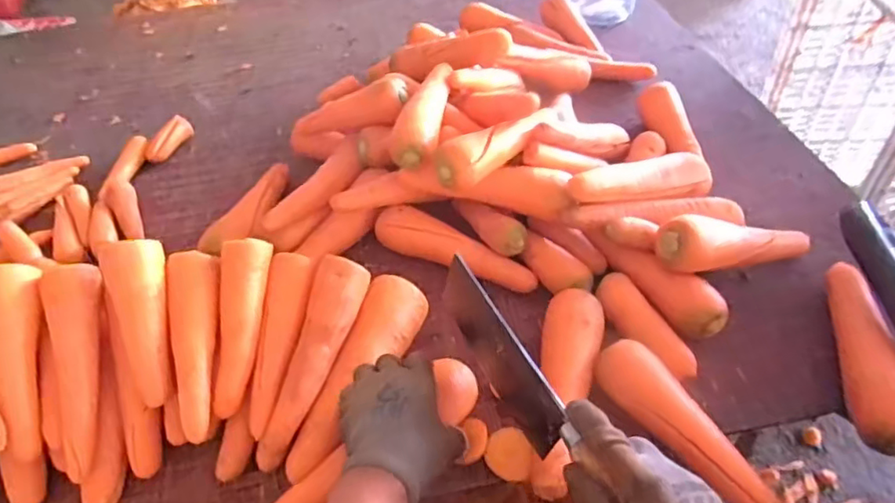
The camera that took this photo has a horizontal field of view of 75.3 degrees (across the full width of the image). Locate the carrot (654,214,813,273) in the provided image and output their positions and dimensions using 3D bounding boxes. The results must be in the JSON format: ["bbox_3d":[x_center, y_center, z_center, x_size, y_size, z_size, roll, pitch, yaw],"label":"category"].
[{"bbox_3d":[0.324,-0.008,0.627,0.206,0.048,0.048,-1,43,-21],"label":"carrot"}]

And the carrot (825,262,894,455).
[{"bbox_3d":[0.409,0.094,0.563,0.051,0.061,0.214,7,48,14],"label":"carrot"}]

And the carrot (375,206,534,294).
[{"bbox_3d":[0.007,-0.001,0.696,0.207,0.043,0.046,22,52,25],"label":"carrot"}]

